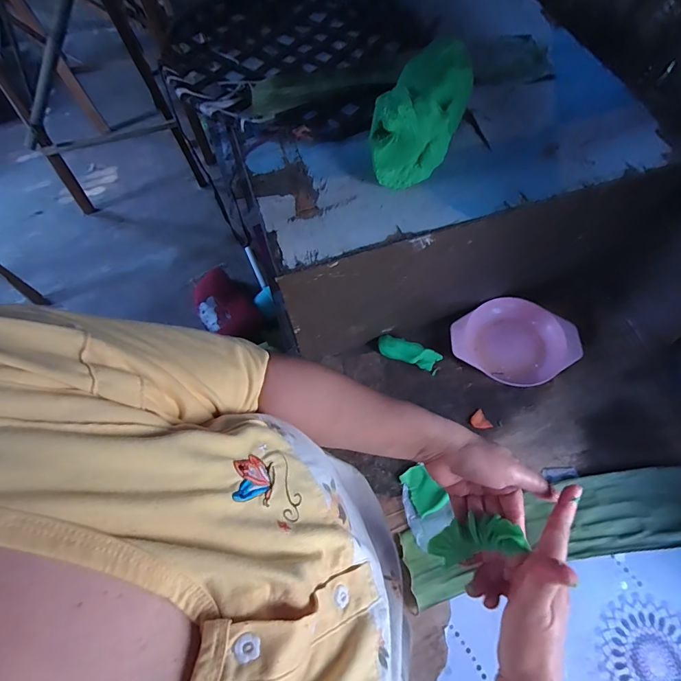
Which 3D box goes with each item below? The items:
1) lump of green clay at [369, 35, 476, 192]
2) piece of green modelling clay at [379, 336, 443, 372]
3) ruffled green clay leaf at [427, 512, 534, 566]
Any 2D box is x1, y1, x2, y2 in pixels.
[{"bbox_3d":[0.092,-0.257,0.447,0.096,0.085,0.152,18,66,11],"label":"lump of green clay"},{"bbox_3d":[0.107,0.020,0.607,0.097,0.027,0.034,16,66,10],"label":"piece of green modelling clay"},{"bbox_3d":[0.123,0.182,0.352,0.081,0.018,0.038,-18,33,17],"label":"ruffled green clay leaf"}]

